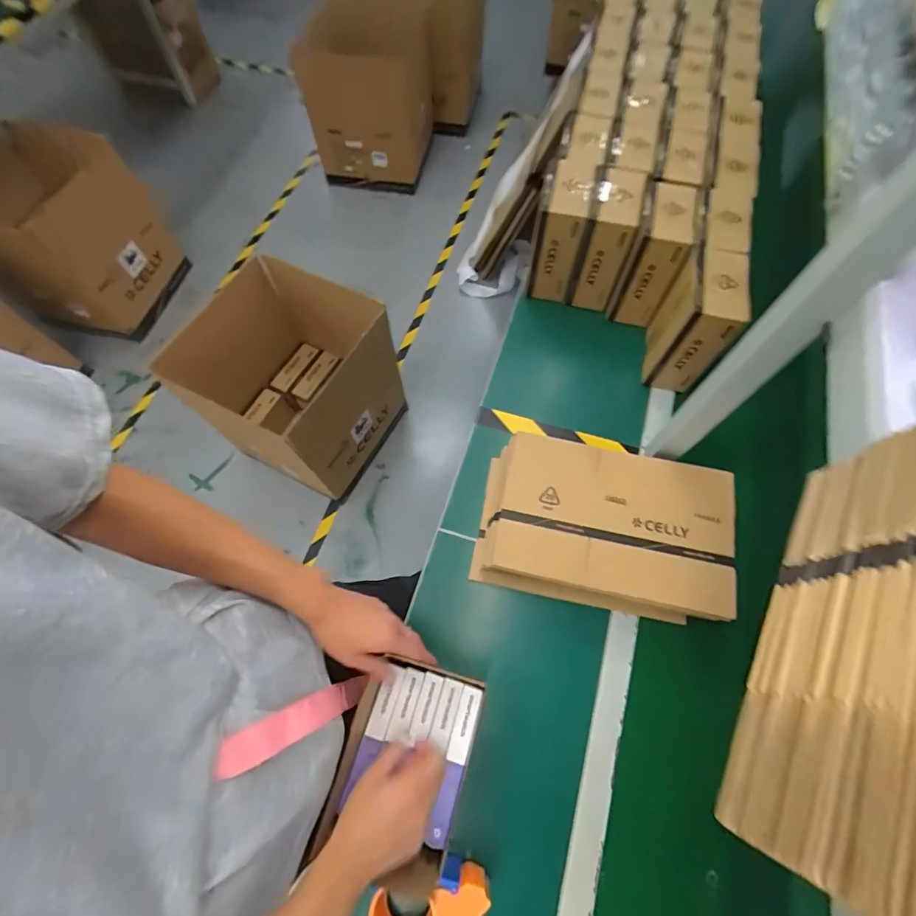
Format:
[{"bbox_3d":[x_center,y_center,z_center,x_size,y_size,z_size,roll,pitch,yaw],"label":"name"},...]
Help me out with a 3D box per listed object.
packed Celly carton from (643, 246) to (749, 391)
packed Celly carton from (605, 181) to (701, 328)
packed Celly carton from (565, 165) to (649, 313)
[{"bbox_3d":[0.401,-0.234,0.773,0.088,0.195,0.141,13,67,6],"label":"packed Celly carton"},{"bbox_3d":[0.357,-0.374,0.841,0.086,0.196,0.160,14,68,7],"label":"packed Celly carton"},{"bbox_3d":[0.280,-0.416,0.871,0.085,0.201,0.158,13,67,6],"label":"packed Celly carton"}]

